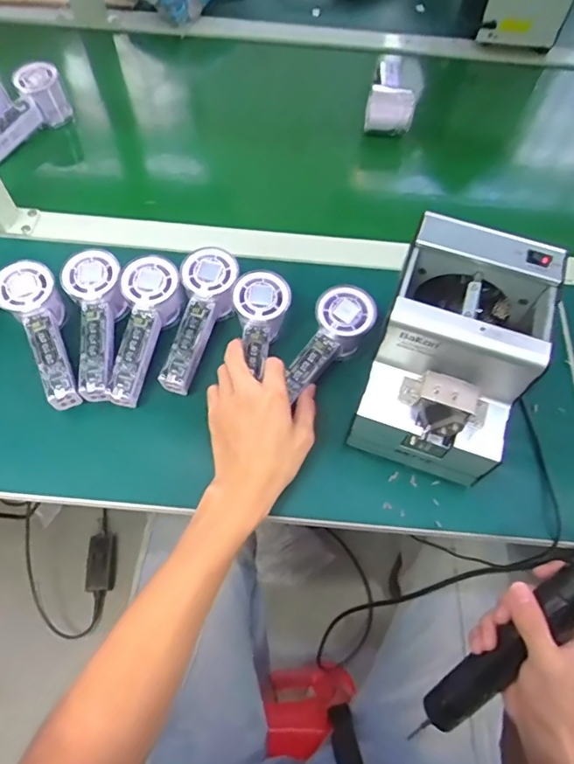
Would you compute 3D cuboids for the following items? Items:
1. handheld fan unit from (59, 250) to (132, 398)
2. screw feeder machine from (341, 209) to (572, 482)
[{"bbox_3d":[-0.189,-0.055,0.514,0.059,0.047,0.153,-5,76,-5],"label":"handheld fan unit"},{"bbox_3d":[0.143,-0.024,0.450,0.121,0.145,0.169,19,62,8],"label":"screw feeder machine"}]

